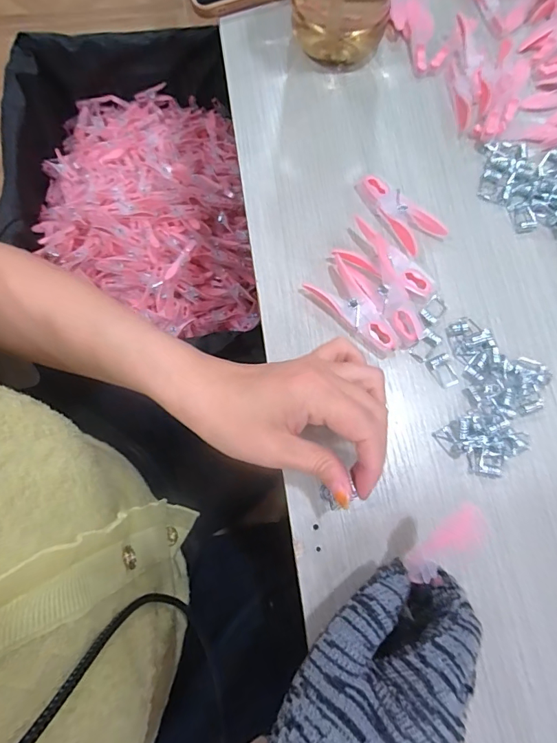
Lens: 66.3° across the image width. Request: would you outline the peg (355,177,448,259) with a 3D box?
[{"bbox_3d":[0.092,-0.126,0.332,0.031,0.014,0.076,-35,78,-8],"label":"peg"}]

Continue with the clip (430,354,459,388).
[{"bbox_3d":[0.119,0.000,0.304,0.014,0.004,0.023,-21,77,-5],"label":"clip"}]

